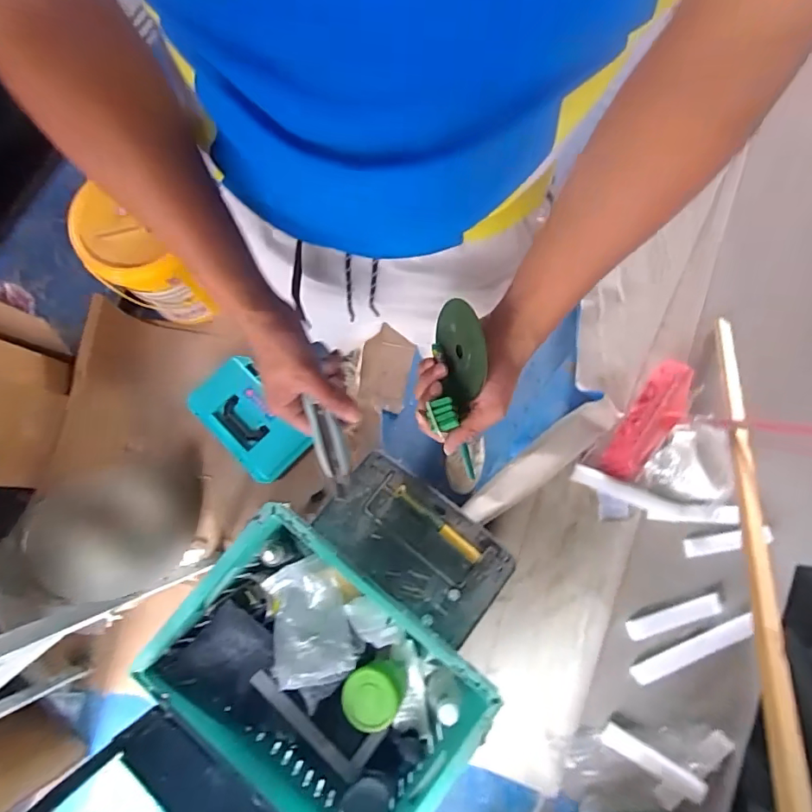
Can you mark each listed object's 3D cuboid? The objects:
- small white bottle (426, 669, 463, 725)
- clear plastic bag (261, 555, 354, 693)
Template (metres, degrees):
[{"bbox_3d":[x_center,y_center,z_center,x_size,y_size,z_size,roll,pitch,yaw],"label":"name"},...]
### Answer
[{"bbox_3d":[0.078,0.581,0.981,0.067,0.164,0.070,-2,76,0],"label":"small white bottle"},{"bbox_3d":[-0.201,0.443,0.997,0.167,0.055,0.248,-9,77,-2],"label":"clear plastic bag"}]

